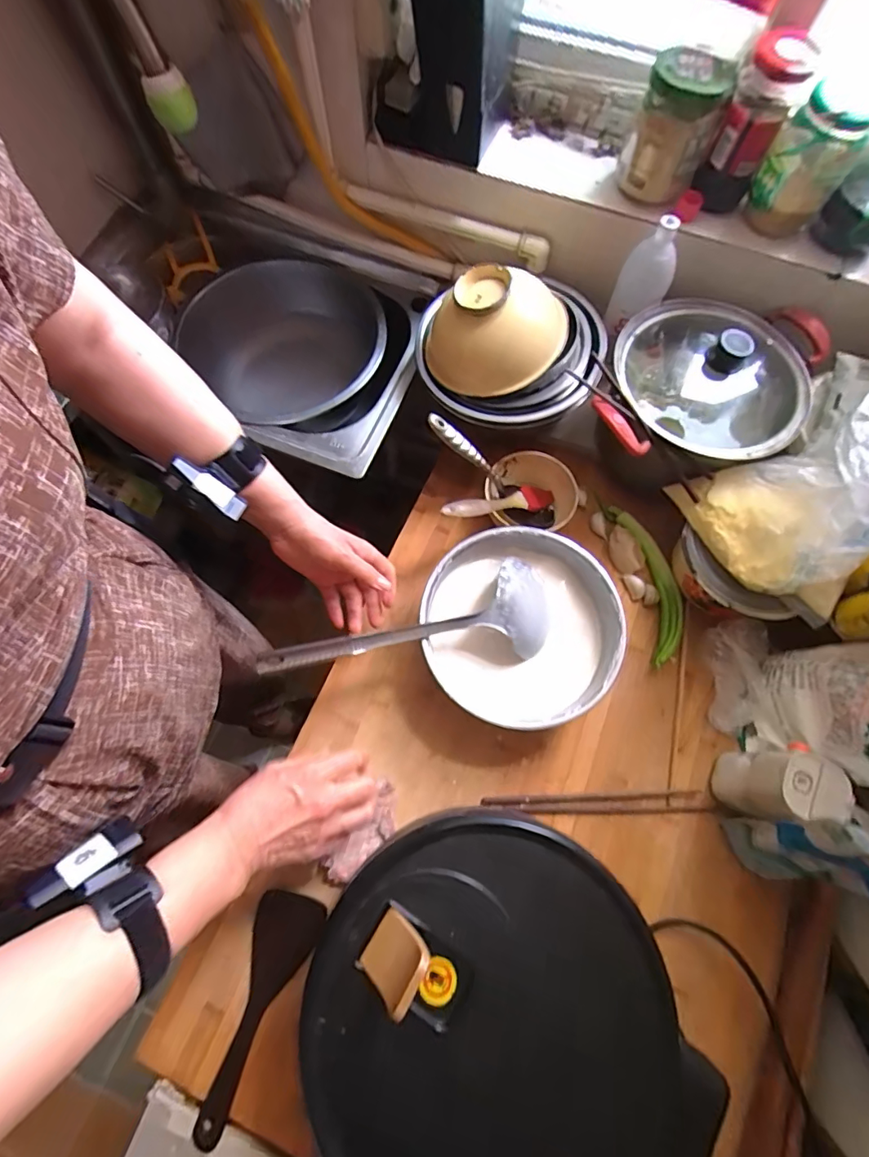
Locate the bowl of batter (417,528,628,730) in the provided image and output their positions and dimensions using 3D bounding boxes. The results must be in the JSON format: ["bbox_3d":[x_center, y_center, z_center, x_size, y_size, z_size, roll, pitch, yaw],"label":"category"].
[{"bbox_3d":[0.098,0.058,0.573,0.218,0.080,0.215,1,72,-2],"label":"bowl of batter"}]

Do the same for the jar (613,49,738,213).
[{"bbox_3d":[0.271,-0.513,0.563,0.093,0.109,0.107,28,73,7],"label":"jar"}]

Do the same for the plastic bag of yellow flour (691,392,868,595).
[{"bbox_3d":[0.416,-0.097,0.490,0.200,0.163,0.144,-26,75,-10],"label":"plastic bag of yellow flour"}]

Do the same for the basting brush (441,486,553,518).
[{"bbox_3d":[0.084,-0.096,0.621,0.191,0.019,0.032,-14,70,-38],"label":"basting brush"}]

